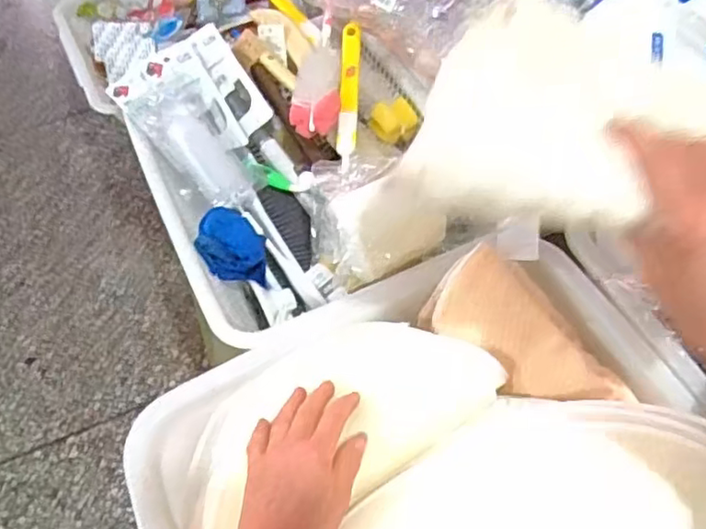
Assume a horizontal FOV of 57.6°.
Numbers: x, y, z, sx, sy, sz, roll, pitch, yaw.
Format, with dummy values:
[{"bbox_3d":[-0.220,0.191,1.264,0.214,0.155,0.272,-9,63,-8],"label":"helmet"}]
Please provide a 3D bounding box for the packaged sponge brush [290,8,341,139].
[{"bbox_3d":[-0.039,-0.239,0.791,0.053,0.020,0.197,2,57,5],"label":"packaged sponge brush"}]

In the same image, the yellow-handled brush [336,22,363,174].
[{"bbox_3d":[-0.005,-0.202,0.771,0.023,0.013,0.194,1,74,5],"label":"yellow-handled brush"}]

